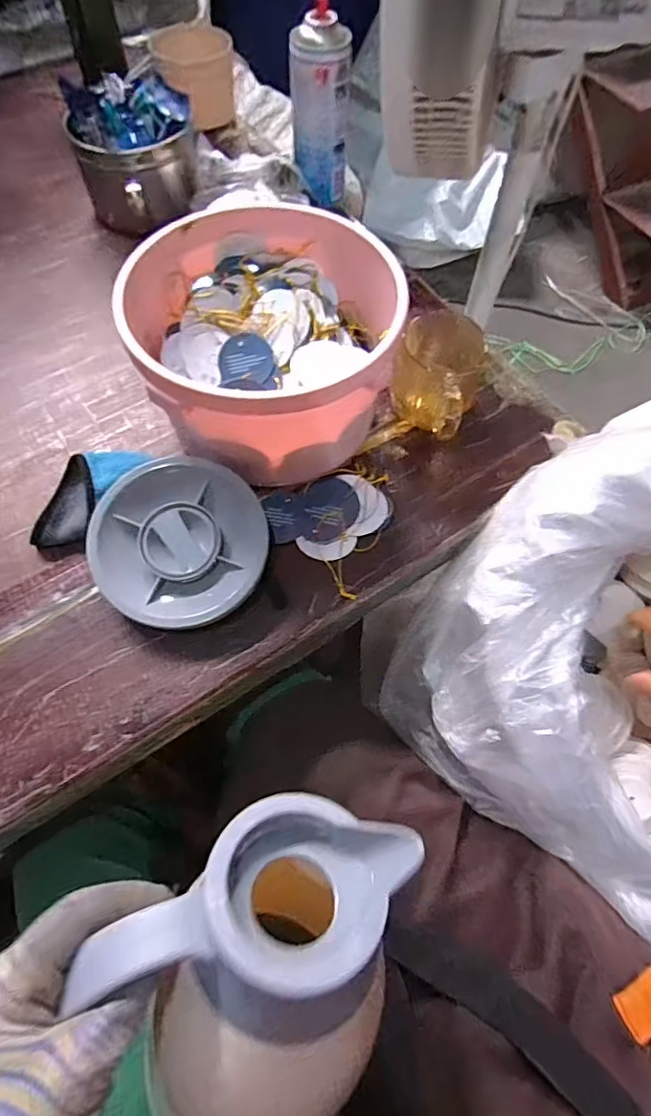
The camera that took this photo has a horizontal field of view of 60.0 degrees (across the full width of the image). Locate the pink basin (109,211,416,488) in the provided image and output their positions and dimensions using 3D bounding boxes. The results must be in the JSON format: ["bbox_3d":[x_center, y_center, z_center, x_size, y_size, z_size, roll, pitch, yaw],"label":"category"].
[{"bbox_3d":[-0.049,-0.185,0.490,0.214,0.127,0.203,0,63,-1],"label":"pink basin"}]

